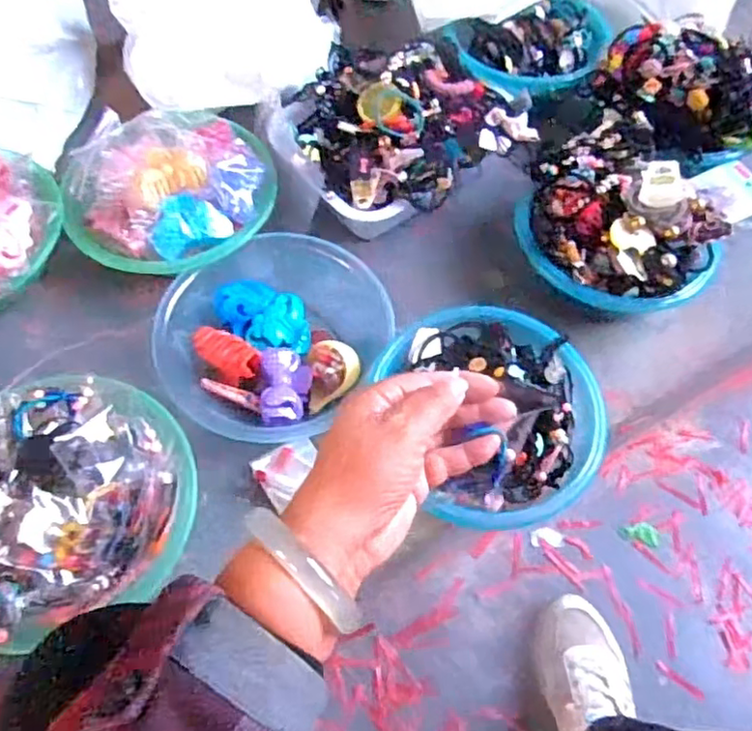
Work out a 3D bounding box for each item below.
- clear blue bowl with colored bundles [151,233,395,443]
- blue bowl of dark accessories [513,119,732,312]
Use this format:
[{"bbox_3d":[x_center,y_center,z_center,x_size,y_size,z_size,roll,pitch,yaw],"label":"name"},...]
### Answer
[{"bbox_3d":[-0.109,-0.034,0.683,0.216,0.064,0.226,1,61,-1],"label":"clear blue bowl with colored bundles"},{"bbox_3d":[0.275,-0.171,0.720,0.217,0.086,0.228,-41,70,-21],"label":"blue bowl of dark accessories"}]

